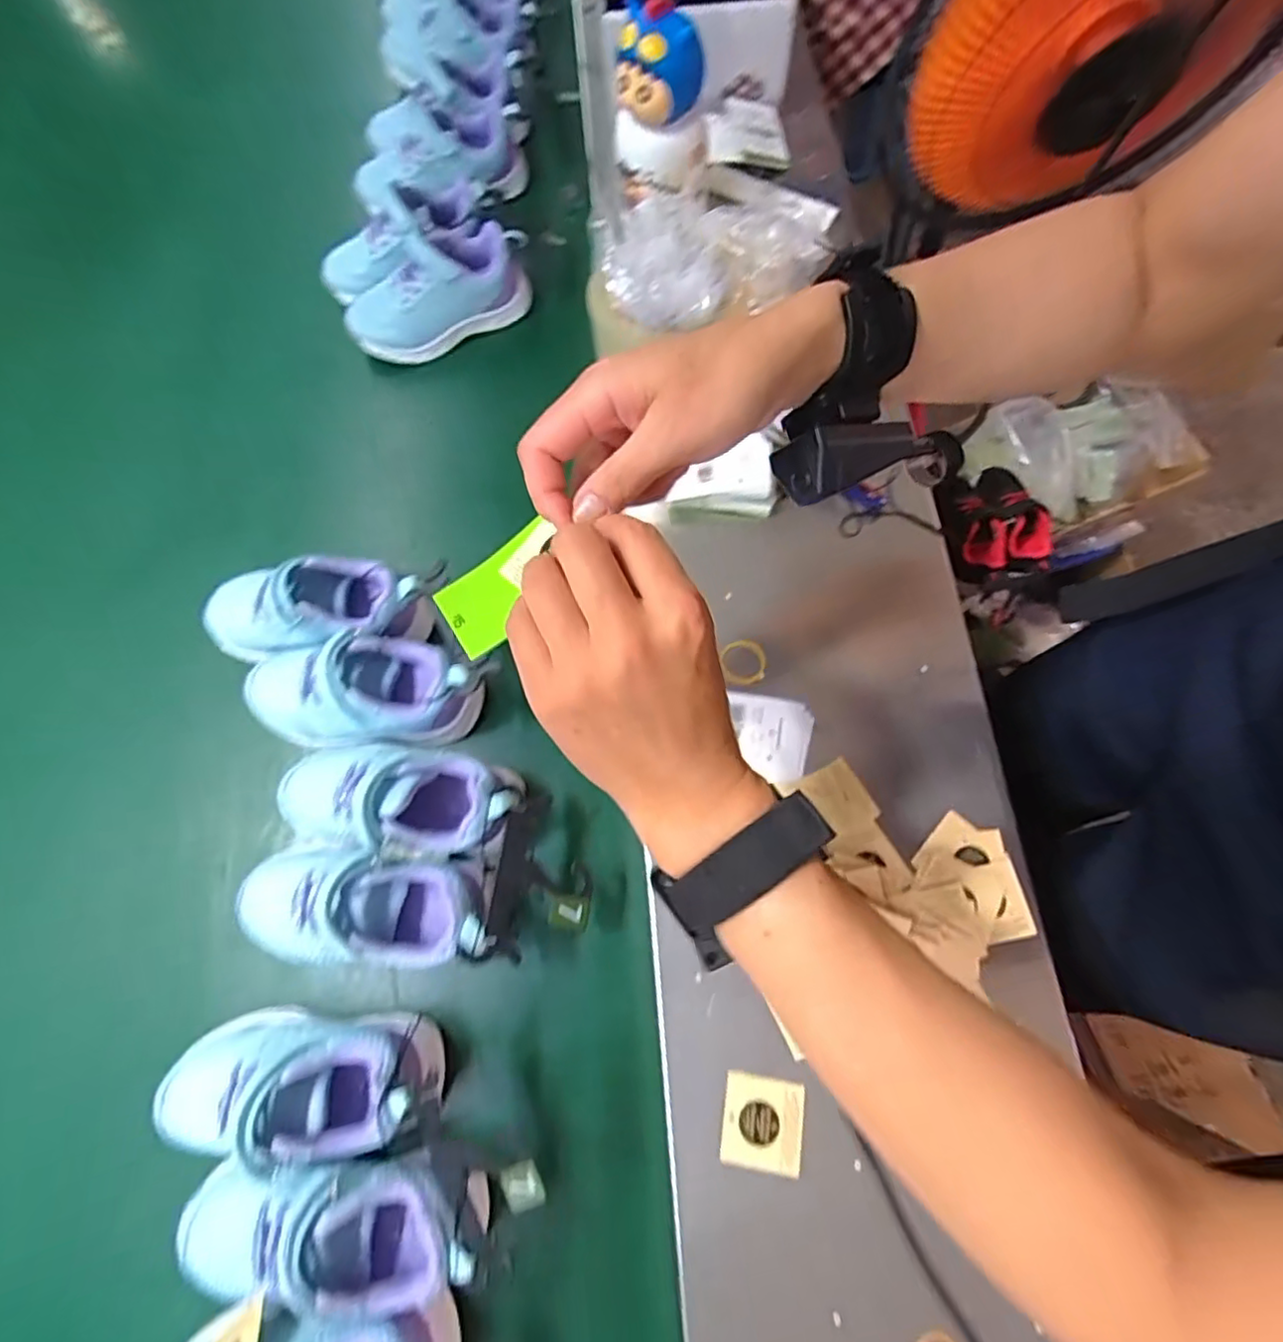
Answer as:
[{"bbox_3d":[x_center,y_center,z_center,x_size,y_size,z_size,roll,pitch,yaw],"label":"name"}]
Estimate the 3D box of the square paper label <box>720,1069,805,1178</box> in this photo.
[{"bbox_3d":[0.070,0.259,0.368,0.045,0.005,0.046,5,72,8],"label":"square paper label"}]

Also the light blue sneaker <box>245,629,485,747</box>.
[{"bbox_3d":[-0.195,0.012,0.452,0.170,0.061,0.070,-1,74,1],"label":"light blue sneaker"}]

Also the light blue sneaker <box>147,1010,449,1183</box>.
[{"bbox_3d":[-0.195,0.242,0.374,0.171,0.066,0.064,1,74,2],"label":"light blue sneaker"}]

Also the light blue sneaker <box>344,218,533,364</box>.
[{"bbox_3d":[-0.184,-0.343,0.582,0.170,0.066,0.077,-26,75,-6],"label":"light blue sneaker"}]

